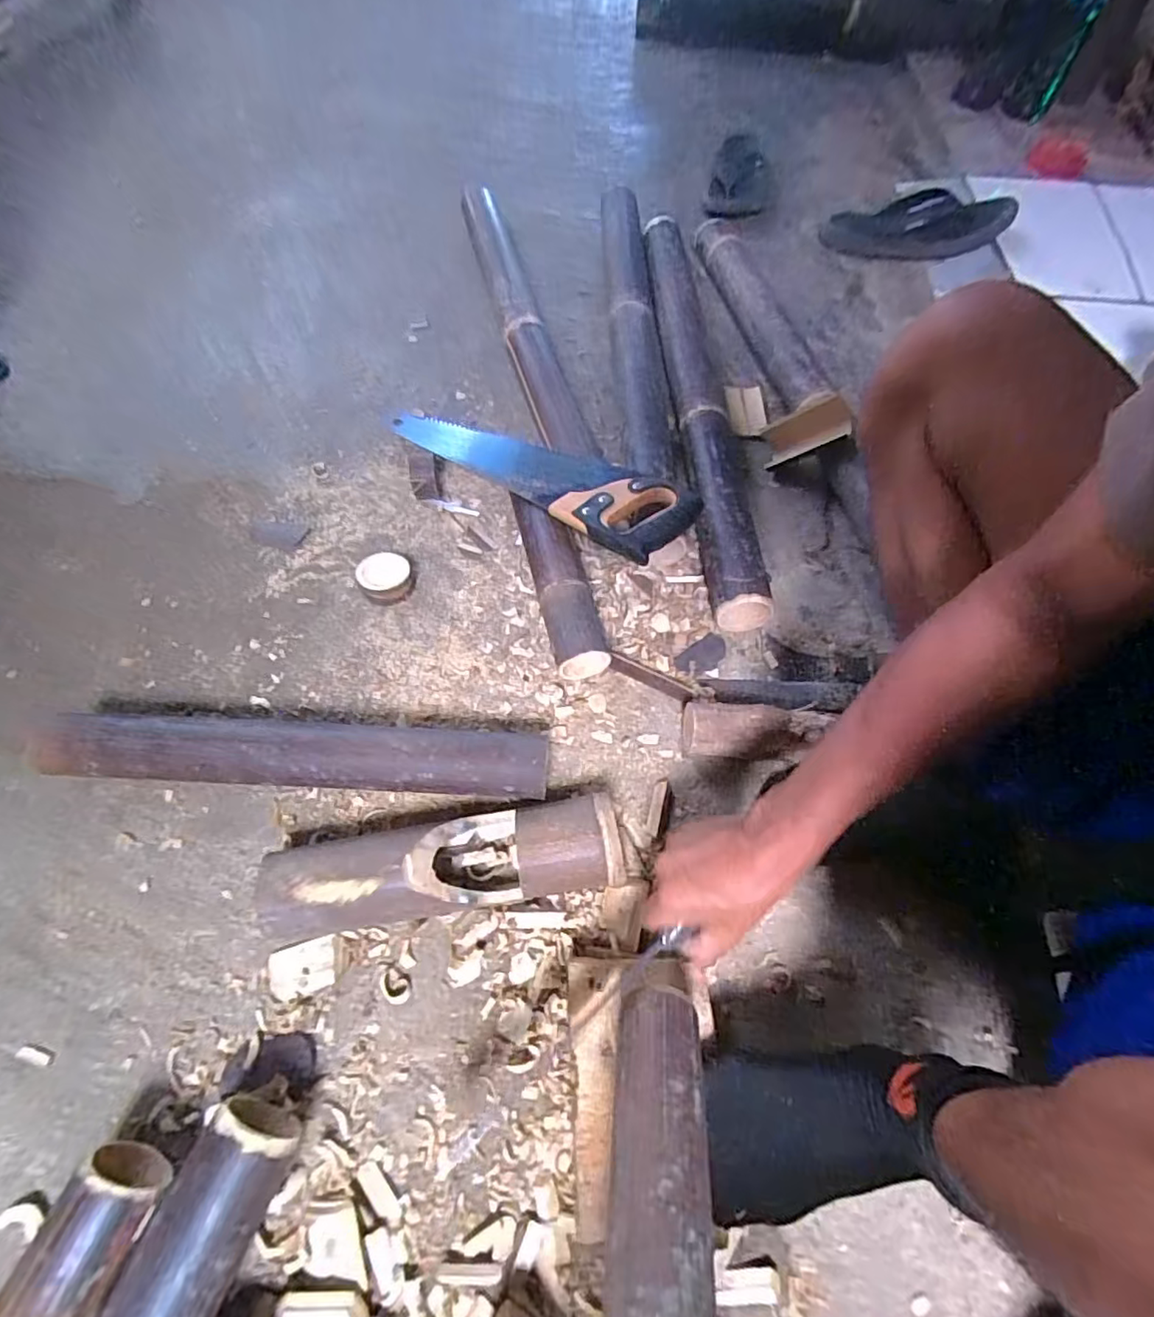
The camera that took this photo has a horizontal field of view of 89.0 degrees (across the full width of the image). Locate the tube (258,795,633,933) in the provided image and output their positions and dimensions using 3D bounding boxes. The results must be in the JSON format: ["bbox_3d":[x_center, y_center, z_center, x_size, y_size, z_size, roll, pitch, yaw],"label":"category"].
[{"bbox_3d":[-0.114,0.185,0.528,0.307,0.065,0.085,-7,64,-4],"label":"tube"}]

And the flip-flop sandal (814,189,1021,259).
[{"bbox_3d":[0.569,-0.736,1.001,0.277,0.090,0.142,-1,64,-1],"label":"flip-flop sandal"}]

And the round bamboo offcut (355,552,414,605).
[{"bbox_3d":[-0.229,-0.098,0.703,0.062,0.033,0.065,0,64,0],"label":"round bamboo offcut"}]

